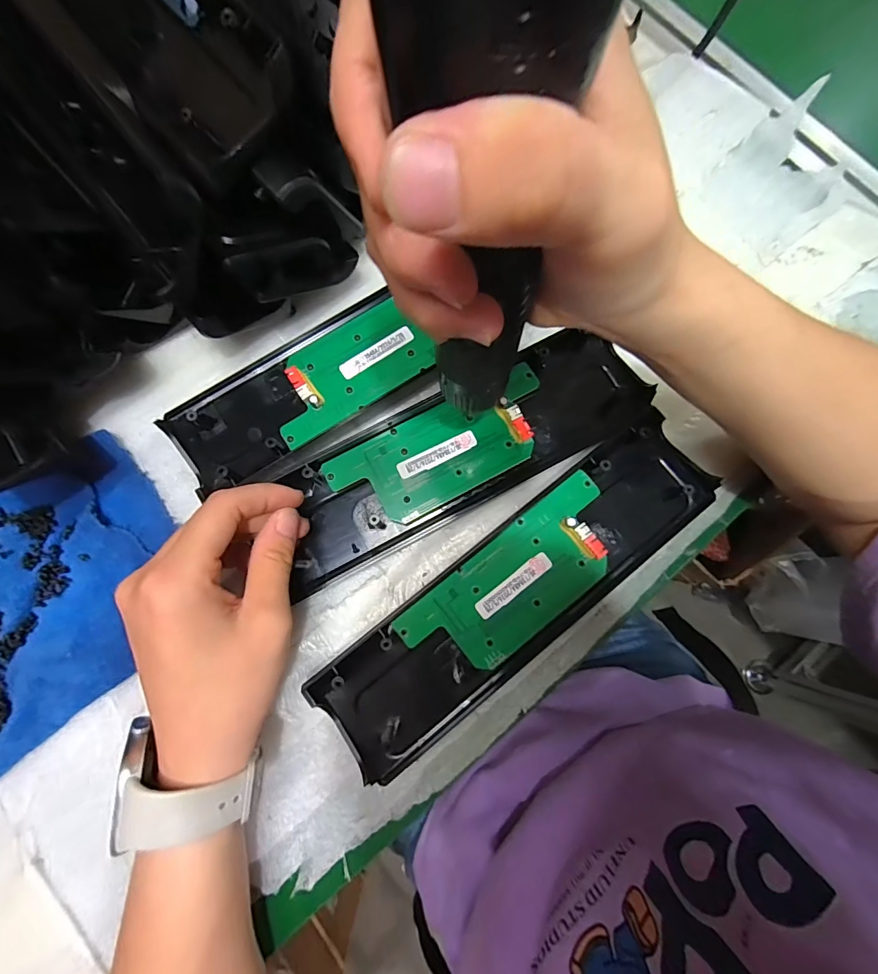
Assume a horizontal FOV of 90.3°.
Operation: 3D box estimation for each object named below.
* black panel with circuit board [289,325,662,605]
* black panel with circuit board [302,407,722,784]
[{"bbox_3d":[0.012,-0.021,0.260,0.229,0.015,0.070,-28,81,-4],"label":"black panel with circuit board"},{"bbox_3d":[0.048,0.056,0.245,0.245,0.016,0.063,-37,82,-7],"label":"black panel with circuit board"}]

